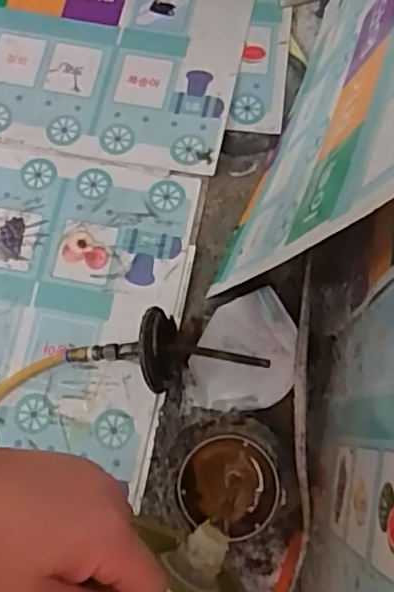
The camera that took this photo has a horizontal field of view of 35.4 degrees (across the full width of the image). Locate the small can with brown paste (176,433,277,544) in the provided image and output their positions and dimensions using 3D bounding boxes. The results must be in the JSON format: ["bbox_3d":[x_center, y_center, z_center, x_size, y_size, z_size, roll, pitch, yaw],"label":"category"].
[{"bbox_3d":[0.026,0.168,0.549,0.079,0.120,0.079,0,74,2],"label":"small can with brown paste"}]

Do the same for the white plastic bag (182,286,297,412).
[{"bbox_3d":[0.046,0.056,0.626,0.103,0.033,0.123,6,74,4],"label":"white plastic bag"}]

